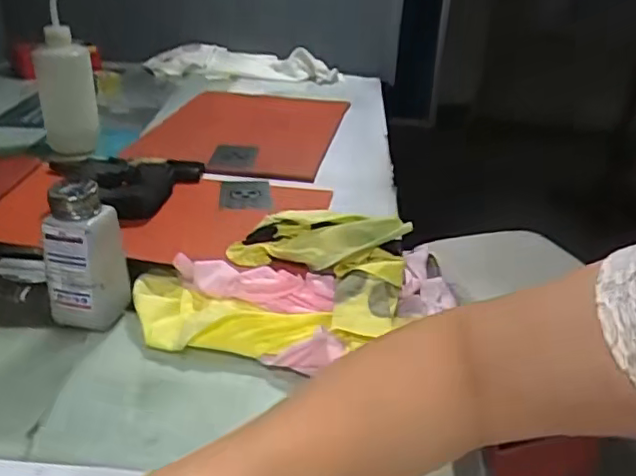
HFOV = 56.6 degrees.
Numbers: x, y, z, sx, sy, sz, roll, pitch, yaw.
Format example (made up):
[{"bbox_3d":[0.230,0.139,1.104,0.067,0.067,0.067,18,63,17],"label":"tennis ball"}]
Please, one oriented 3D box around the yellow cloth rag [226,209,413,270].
[{"bbox_3d":[-0.003,0.006,0.572,0.173,0.053,0.047,6,27,8],"label":"yellow cloth rag"}]

